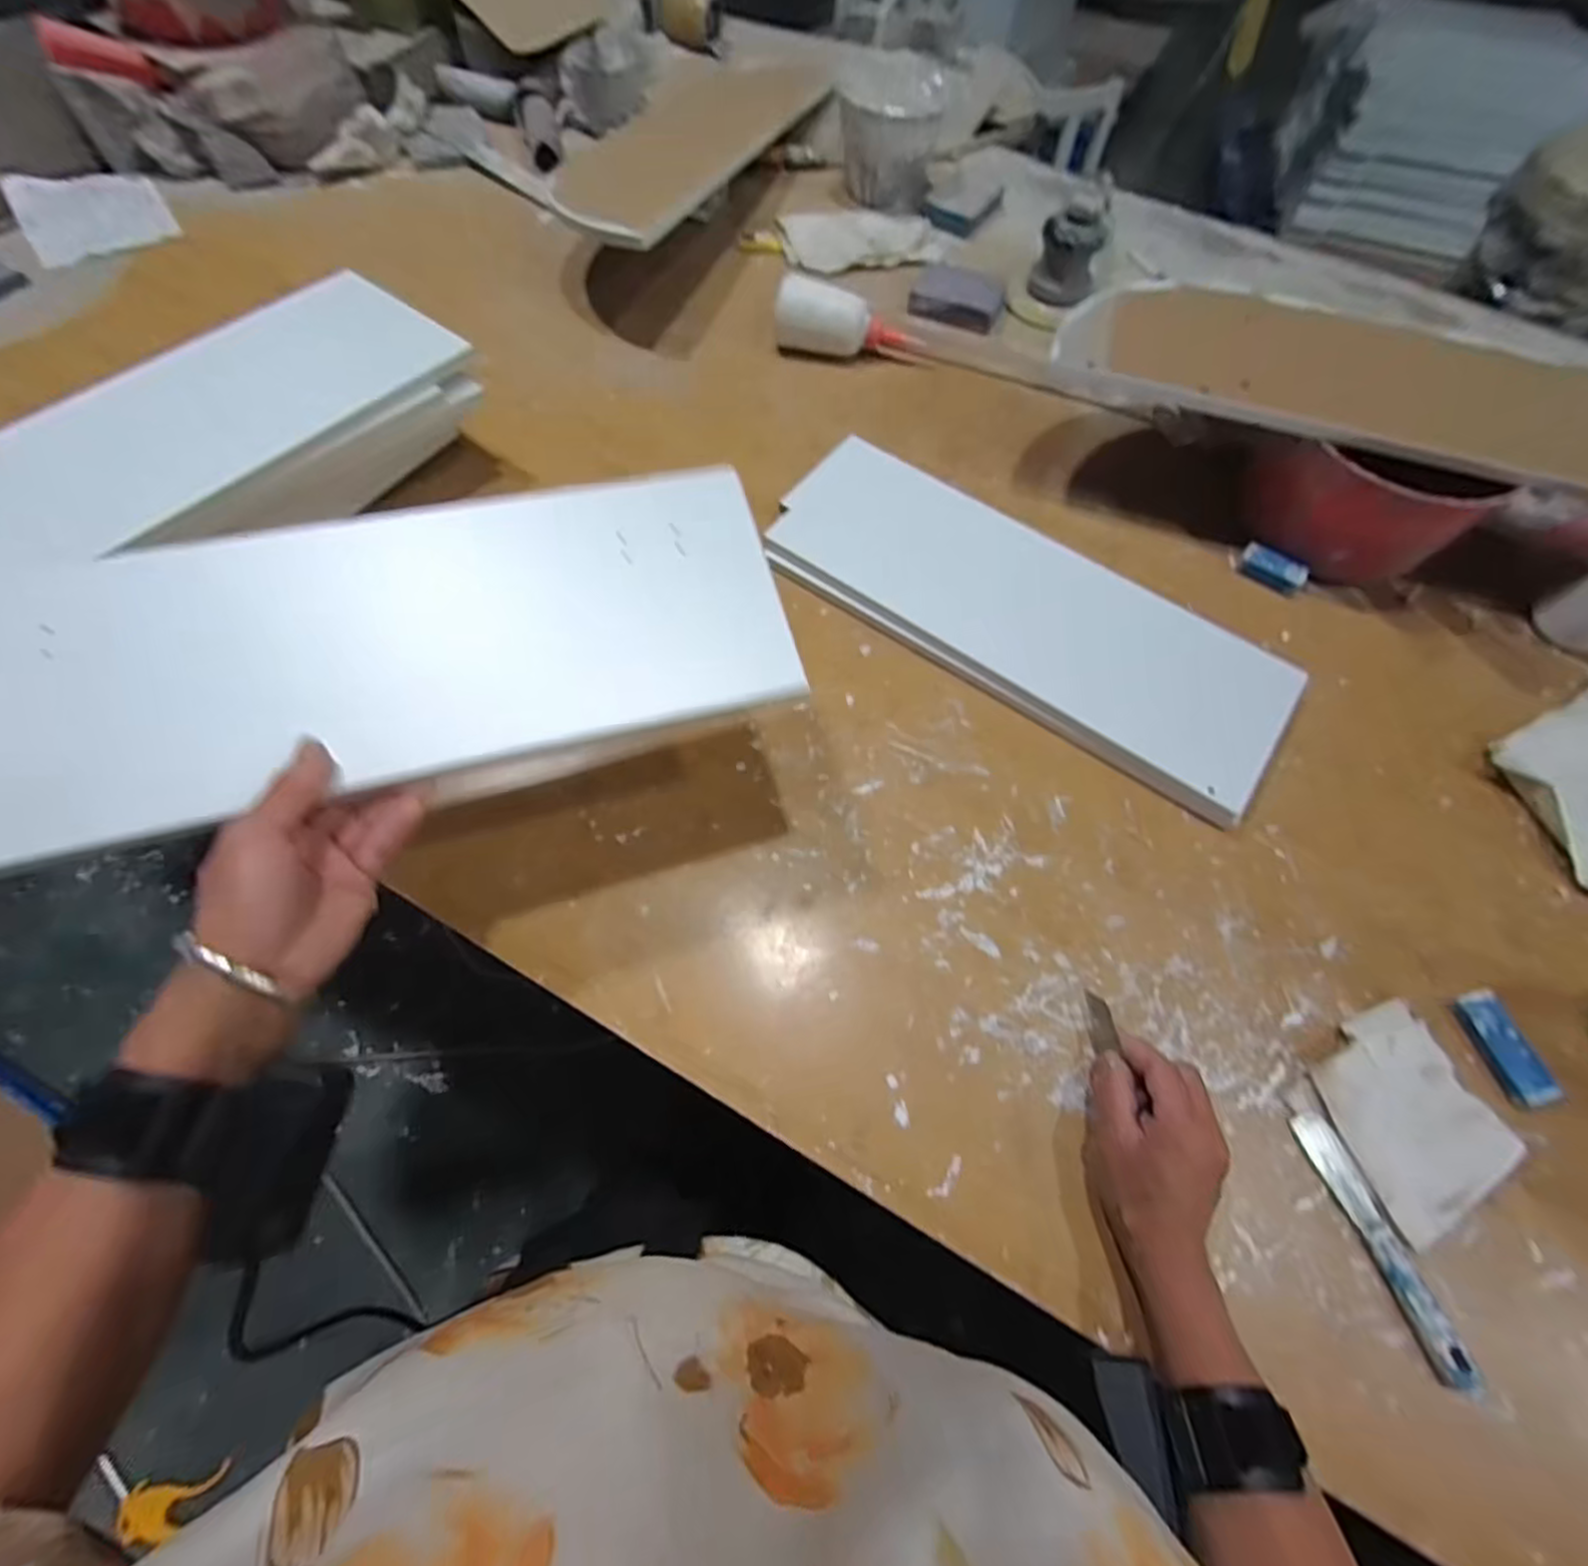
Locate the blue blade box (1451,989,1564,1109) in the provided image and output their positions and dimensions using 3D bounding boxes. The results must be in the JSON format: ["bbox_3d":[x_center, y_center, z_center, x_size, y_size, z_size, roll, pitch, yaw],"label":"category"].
[{"bbox_3d":[0.471,0.176,0.458,0.026,0.014,0.071,-12,66,-7],"label":"blue blade box"}]

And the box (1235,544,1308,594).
[{"bbox_3d":[0.438,-0.196,0.630,0.058,0.019,0.023,37,69,14],"label":"box"}]

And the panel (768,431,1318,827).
[{"bbox_3d":[0.188,-0.143,0.585,0.439,0.023,0.138,34,86,13],"label":"panel"}]

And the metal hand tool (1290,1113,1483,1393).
[{"bbox_3d":[0.349,0.271,0.410,0.021,0.015,0.140,-17,67,-10],"label":"metal hand tool"}]

